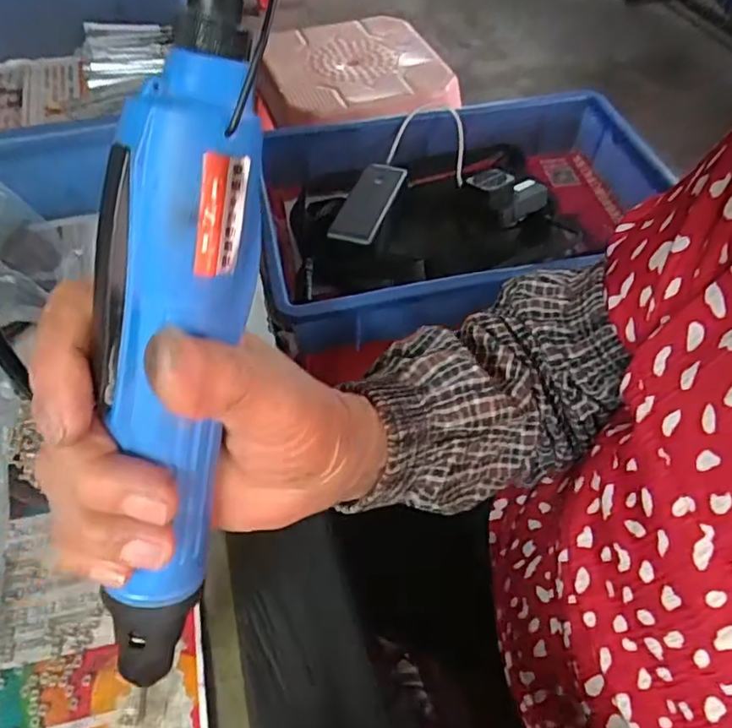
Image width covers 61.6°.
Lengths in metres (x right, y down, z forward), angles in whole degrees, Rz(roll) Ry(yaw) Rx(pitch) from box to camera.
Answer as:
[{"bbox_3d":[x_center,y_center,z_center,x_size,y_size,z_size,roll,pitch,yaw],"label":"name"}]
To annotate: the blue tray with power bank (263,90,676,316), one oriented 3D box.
[{"bbox_3d":[0.125,-0.168,0.676,0.440,0.088,0.287,-10,52,-9],"label":"blue tray with power bank"}]

